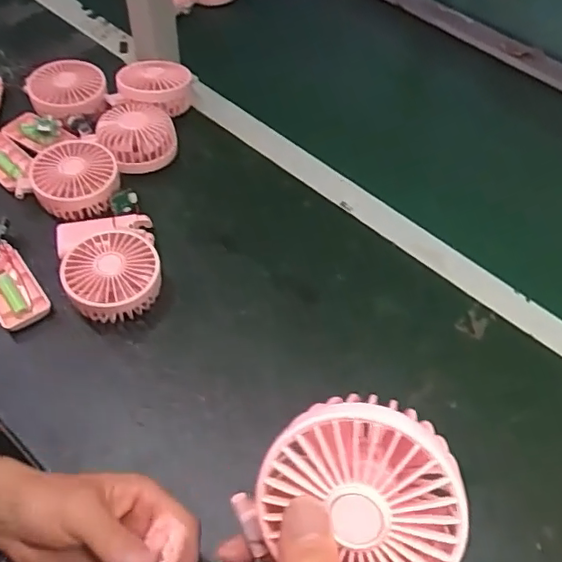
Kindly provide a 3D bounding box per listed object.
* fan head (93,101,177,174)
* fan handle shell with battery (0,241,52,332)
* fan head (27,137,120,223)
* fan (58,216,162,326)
[{"bbox_3d":[-0.162,-0.162,0.659,0.082,0.043,0.082,2,56,-3],"label":"fan head"},{"bbox_3d":[-0.259,0.006,0.556,0.047,0.016,0.092,-31,64,-22],"label":"fan handle shell with battery"},{"bbox_3d":[-0.218,-0.109,0.619,0.084,0.042,0.087,2,56,-3],"label":"fan head"},{"bbox_3d":[-0.169,-0.023,0.564,0.094,0.044,0.135,-12,58,-12],"label":"fan"}]

